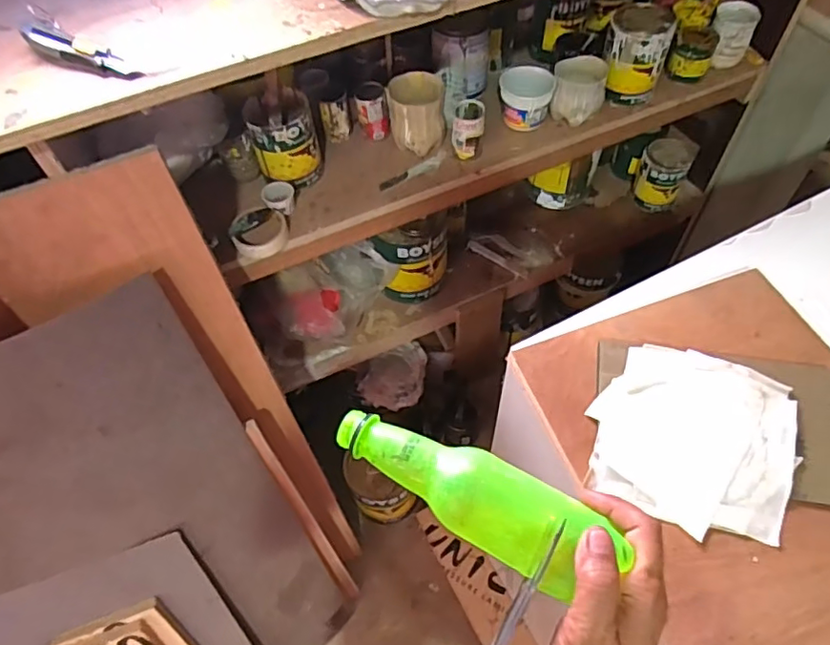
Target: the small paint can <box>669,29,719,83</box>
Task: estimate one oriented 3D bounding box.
[{"bbox_3d":[0.517,-0.497,1.054,0.070,0.068,0.083,19,60,16],"label":"small paint can"}]

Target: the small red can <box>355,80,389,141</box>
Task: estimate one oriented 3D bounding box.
[{"bbox_3d":[-0.075,-0.371,0.995,0.048,0.078,0.051,-2,56,3],"label":"small red can"}]

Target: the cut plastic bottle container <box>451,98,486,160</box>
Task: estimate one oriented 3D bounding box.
[{"bbox_3d":[0.091,-0.328,0.962,0.055,0.075,0.060,4,57,6],"label":"cut plastic bottle container"}]

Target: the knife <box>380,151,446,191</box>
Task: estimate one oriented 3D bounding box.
[{"bbox_3d":[0.000,-0.258,0.973,0.139,0.007,0.029,-33,60,-17],"label":"knife"}]

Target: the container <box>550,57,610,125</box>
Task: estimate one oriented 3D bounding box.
[{"bbox_3d":[0.286,-0.405,0.989,0.090,0.082,0.073,7,57,8],"label":"container"}]

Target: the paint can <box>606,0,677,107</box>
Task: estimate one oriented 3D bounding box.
[{"bbox_3d":[0.393,-0.475,1.015,0.108,0.135,0.127,17,59,14],"label":"paint can"}]

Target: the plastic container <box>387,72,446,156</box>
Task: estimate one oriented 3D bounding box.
[{"bbox_3d":[0.005,-0.350,0.960,0.094,0.105,0.081,-3,56,2],"label":"plastic container"}]

